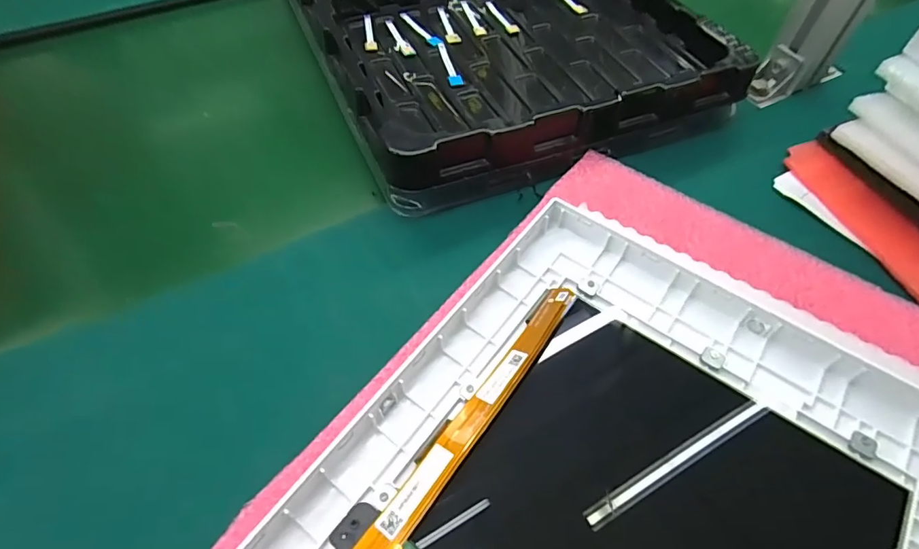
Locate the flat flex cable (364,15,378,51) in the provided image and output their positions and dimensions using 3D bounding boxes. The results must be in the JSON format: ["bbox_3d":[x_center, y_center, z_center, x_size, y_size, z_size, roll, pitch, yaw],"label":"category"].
[{"bbox_3d":[-0.080,-0.217,0.439,0.010,0.004,0.057,-6,54,-6],"label":"flat flex cable"}]

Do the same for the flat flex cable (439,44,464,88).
[{"bbox_3d":[-0.007,-0.179,0.417,0.012,0.004,0.062,-8,54,-7],"label":"flat flex cable"}]

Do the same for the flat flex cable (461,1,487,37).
[{"bbox_3d":[0.013,-0.238,0.457,0.011,0.004,0.060,-10,55,-9],"label":"flat flex cable"}]

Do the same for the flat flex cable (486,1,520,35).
[{"bbox_3d":[0.040,-0.241,0.461,0.013,0.004,0.057,-16,56,-13],"label":"flat flex cable"}]

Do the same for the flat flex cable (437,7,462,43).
[{"bbox_3d":[-0.009,-0.228,0.453,0.014,0.004,0.057,-8,54,-7],"label":"flat flex cable"}]

